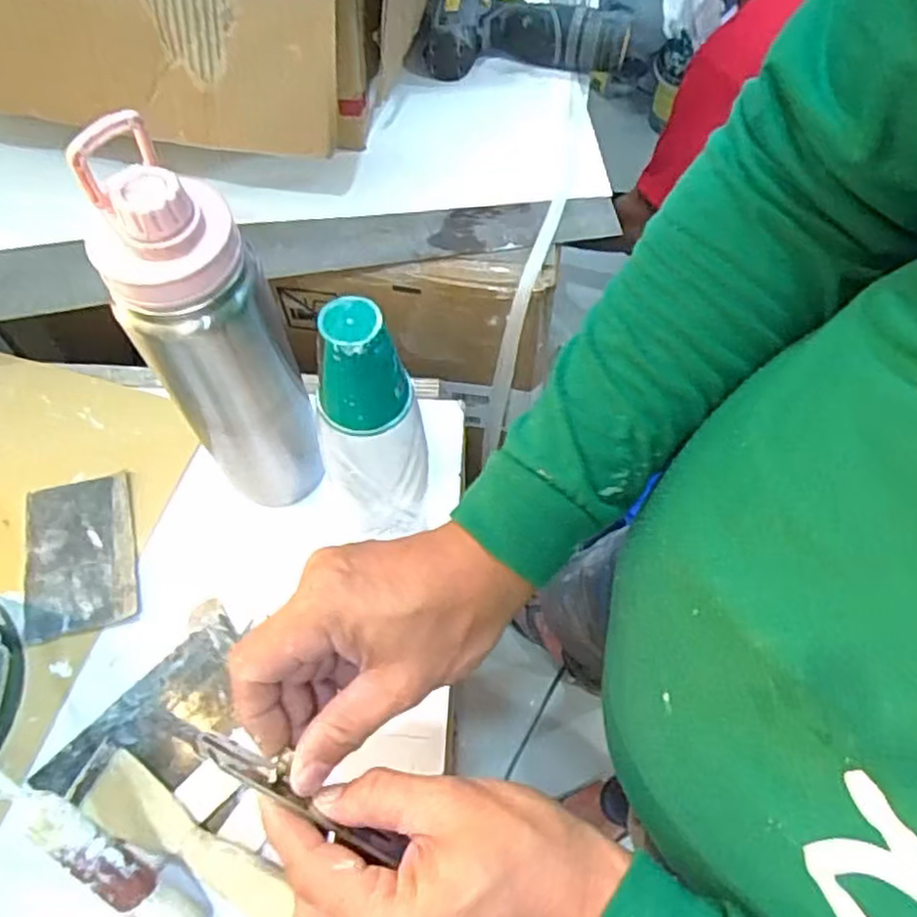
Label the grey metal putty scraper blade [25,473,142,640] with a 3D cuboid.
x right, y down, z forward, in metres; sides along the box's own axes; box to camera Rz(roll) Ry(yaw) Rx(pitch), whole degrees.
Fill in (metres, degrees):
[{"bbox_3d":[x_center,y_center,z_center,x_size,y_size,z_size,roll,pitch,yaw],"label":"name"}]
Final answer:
[{"bbox_3d":[-0.273,0.068,0.515,0.079,0.004,0.116,-13,63,-4],"label":"grey metal putty scraper blade"}]

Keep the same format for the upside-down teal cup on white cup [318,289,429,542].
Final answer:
[{"bbox_3d":[-0.053,-0.012,0.424,0.055,0.214,0.057,0,63,0],"label":"upside-down teal cup on white cup"}]

